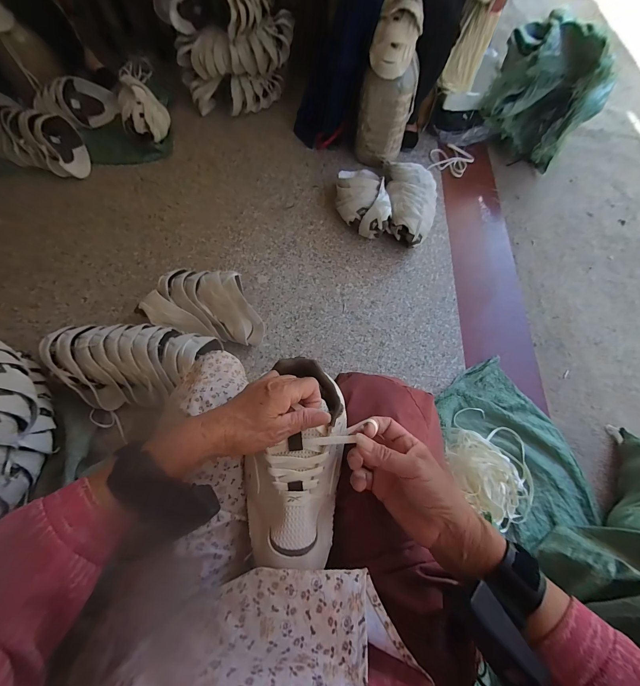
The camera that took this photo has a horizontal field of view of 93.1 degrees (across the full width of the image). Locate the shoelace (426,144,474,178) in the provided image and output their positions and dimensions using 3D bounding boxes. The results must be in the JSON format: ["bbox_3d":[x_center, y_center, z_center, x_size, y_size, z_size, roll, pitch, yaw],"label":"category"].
[{"bbox_3d":[0.569,-0.795,1.320,0.178,0.021,0.181,19,66,6],"label":"shoelace"}]

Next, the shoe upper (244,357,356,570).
[{"bbox_3d":[-0.024,0.123,0.341,0.107,0.072,0.213,11,68,5],"label":"shoe upper"}]

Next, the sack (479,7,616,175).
[{"bbox_3d":[0.904,-0.994,1.222,0.421,0.370,0.250,26,67,9],"label":"sack"}]

